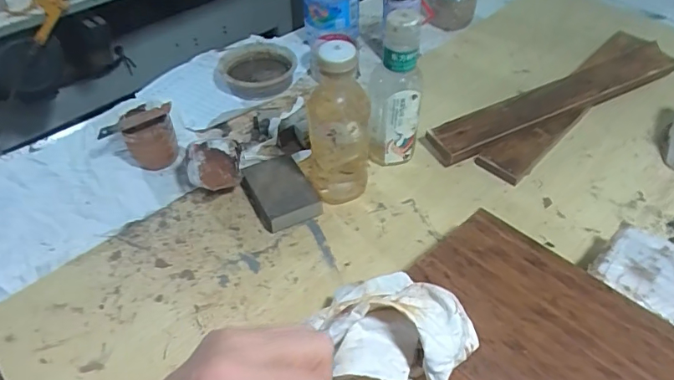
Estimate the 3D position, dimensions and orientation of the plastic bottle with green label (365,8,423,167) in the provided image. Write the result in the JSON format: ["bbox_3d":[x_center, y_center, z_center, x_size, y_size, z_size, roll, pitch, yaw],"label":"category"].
[{"bbox_3d":[0.073,-0.121,0.606,0.064,0.208,0.060,6,48,5],"label":"plastic bottle with green label"}]

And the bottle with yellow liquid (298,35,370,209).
[{"bbox_3d":[-0.002,-0.076,0.561,0.079,0.212,0.080,-1,48,-1],"label":"bottle with yellow liquid"}]

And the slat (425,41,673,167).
[{"bbox_3d":[0.328,-0.136,0.720,0.432,0.022,0.063,-23,55,-18],"label":"slat"}]

